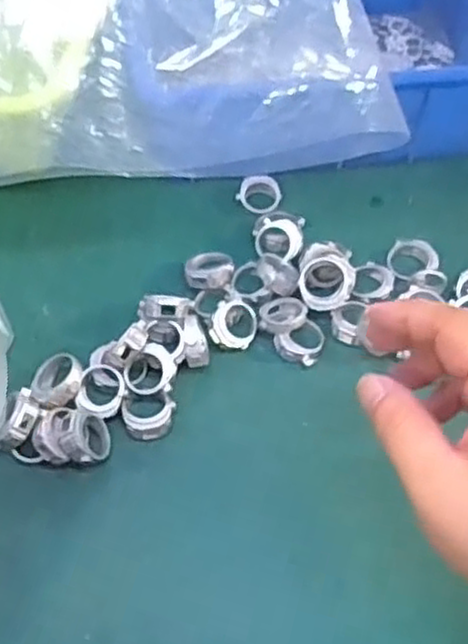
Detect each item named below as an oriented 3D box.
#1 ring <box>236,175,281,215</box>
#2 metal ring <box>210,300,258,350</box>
[{"bbox_3d":[0.017,-0.079,0.448,0.024,0.011,0.024,1,55,-2],"label":"ring"},{"bbox_3d":[0.000,0.001,0.386,0.024,0.006,0.026,28,77,-12],"label":"metal ring"}]

